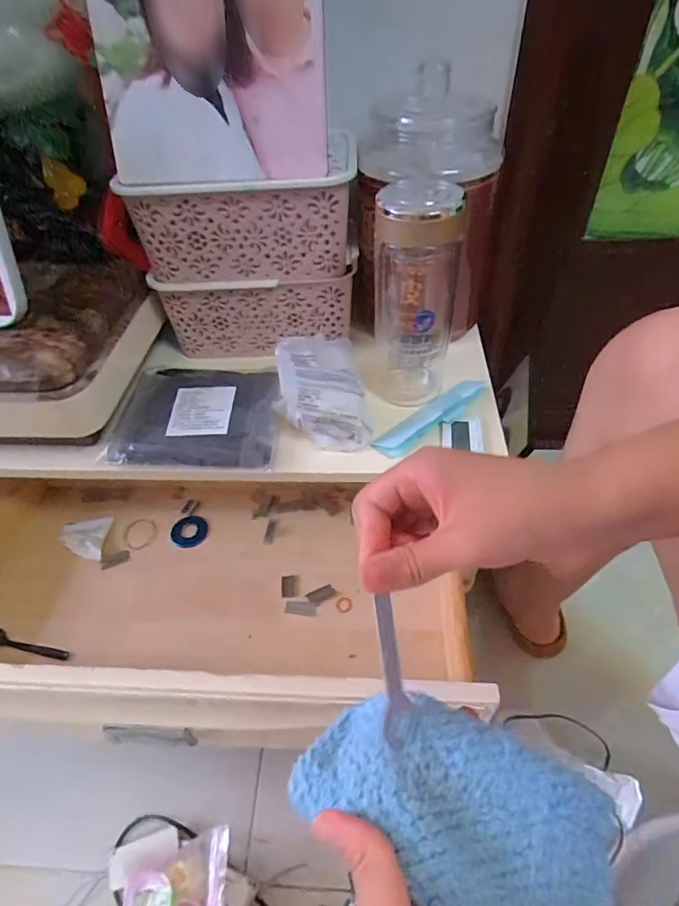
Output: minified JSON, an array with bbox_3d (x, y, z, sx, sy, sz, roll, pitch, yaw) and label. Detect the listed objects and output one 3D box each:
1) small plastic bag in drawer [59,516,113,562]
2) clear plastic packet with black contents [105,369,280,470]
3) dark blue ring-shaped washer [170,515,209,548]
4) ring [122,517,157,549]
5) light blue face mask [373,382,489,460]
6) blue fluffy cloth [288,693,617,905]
[{"bbox_3d":[-0.311,0.101,0.598,0.048,0.020,0.063,-6,46,-2],"label":"small plastic bag in drawer"},{"bbox_3d":[-0.146,-0.042,0.507,0.163,0.030,0.126,-1,47,3],"label":"clear plastic packet with black contents"},{"bbox_3d":[-0.185,0.097,0.605,0.045,0.005,0.045,-2,46,2],"label":"dark blue ring-shaped washer"},{"bbox_3d":[-0.246,0.099,0.608,0.042,0.004,0.046,-2,46,2],"label":"ring"},{"bbox_3d":[0.097,-0.039,0.503,0.148,0.012,0.034,-34,53,-25],"label":"light blue face mask"},{"bbox_3d":[0.049,0.159,0.219,0.135,0.035,0.081,19,51,21],"label":"blue fluffy cloth"}]

